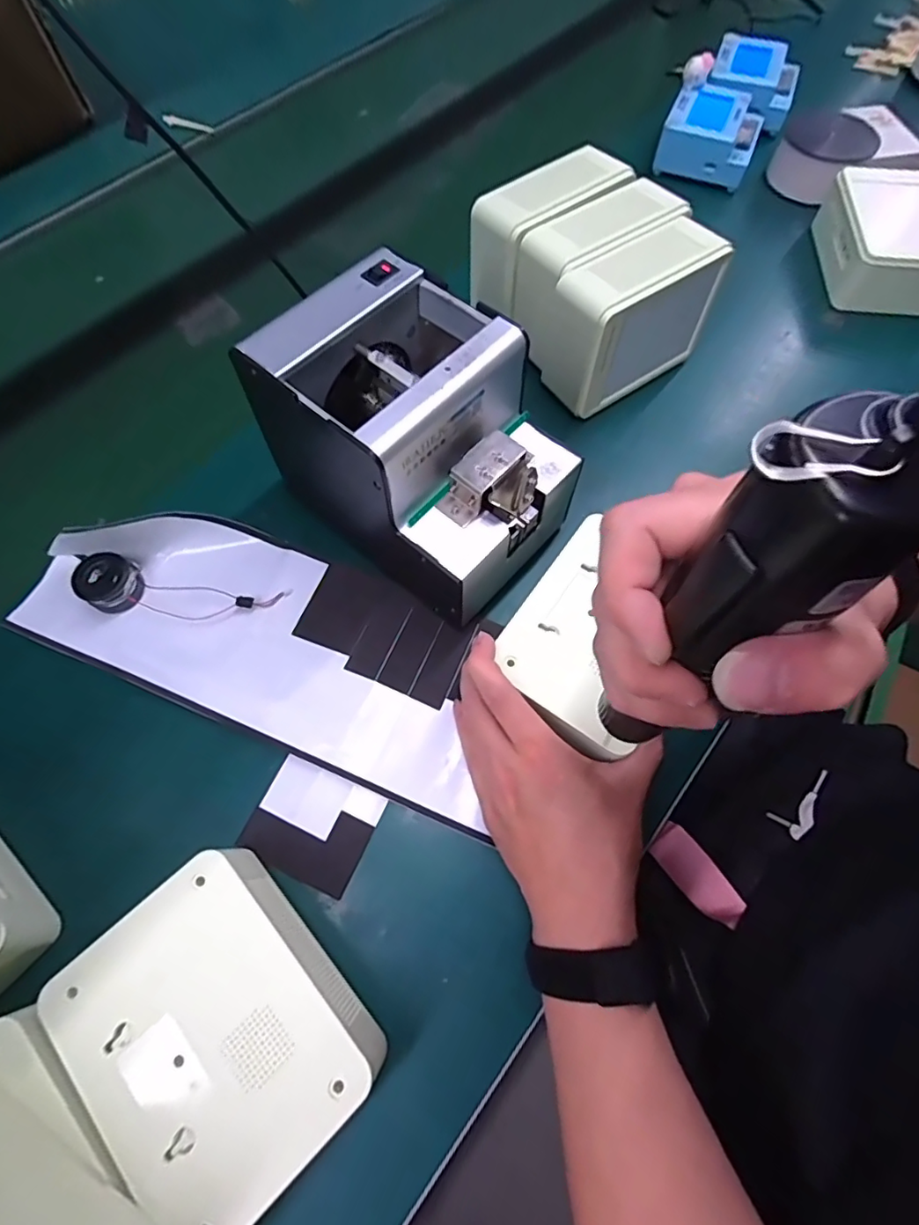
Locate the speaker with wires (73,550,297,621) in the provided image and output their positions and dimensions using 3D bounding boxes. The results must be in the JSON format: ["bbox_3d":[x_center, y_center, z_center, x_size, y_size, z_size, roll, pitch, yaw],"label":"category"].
[{"bbox_3d":[-0.201,-0.014,0.401,0.141,0.022,0.040,9,66,5],"label":"speaker with wires"}]

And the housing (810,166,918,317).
[{"bbox_3d":[0.422,-0.365,0.546,0.112,0.049,0.145,6,66,4],"label":"housing"}]

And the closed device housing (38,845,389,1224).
[{"bbox_3d":[-0.118,0.207,0.283,0.106,0.054,0.136,-41,71,-16],"label":"closed device housing"}]

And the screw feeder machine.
[{"bbox_3d":[-0.022,-0.109,0.378,0.169,0.145,0.127,39,72,17],"label":"screw feeder machine"}]

